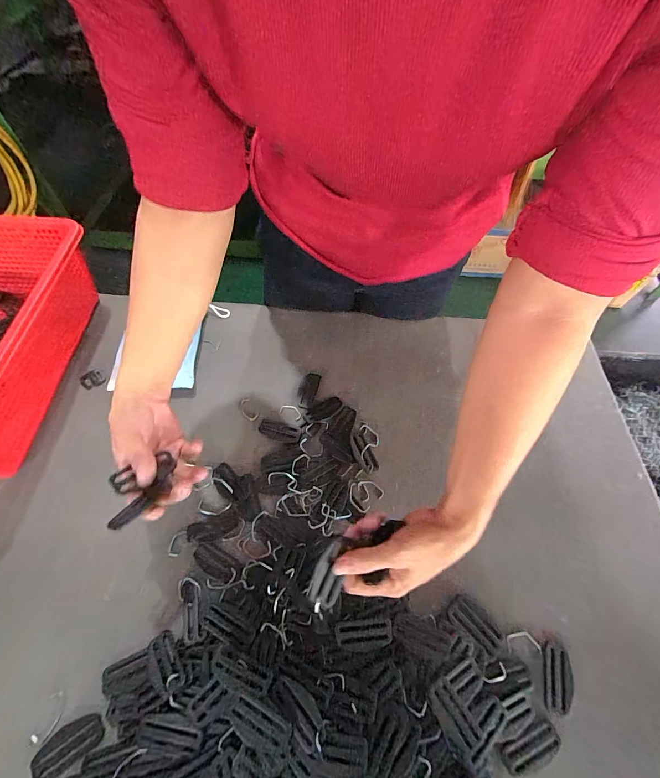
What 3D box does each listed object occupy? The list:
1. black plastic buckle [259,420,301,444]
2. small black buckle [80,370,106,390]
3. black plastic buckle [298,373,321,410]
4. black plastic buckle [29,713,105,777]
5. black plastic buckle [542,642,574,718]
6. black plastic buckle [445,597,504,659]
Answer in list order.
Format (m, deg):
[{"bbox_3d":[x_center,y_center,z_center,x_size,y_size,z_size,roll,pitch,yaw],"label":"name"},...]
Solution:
[{"bbox_3d":[-0.070,0.058,0.472,0.056,0.004,0.026,18,60,7],"label":"black plastic buckle"},{"bbox_3d":[-0.350,-0.014,0.509,0.029,0.004,0.029,-36,67,-22],"label":"small black buckle"},{"bbox_3d":[-0.031,0.001,0.512,0.027,0.005,0.061,11,59,4],"label":"black plastic buckle"},{"bbox_3d":[-0.240,0.327,0.315,0.062,0.004,0.031,-30,65,-19],"label":"black plastic buckle"},{"bbox_3d":[0.232,0.297,0.352,0.026,0.006,0.058,13,59,5],"label":"black plastic buckle"},{"bbox_3d":[0.155,0.252,0.369,0.060,0.005,0.032,38,47,13],"label":"black plastic buckle"}]

